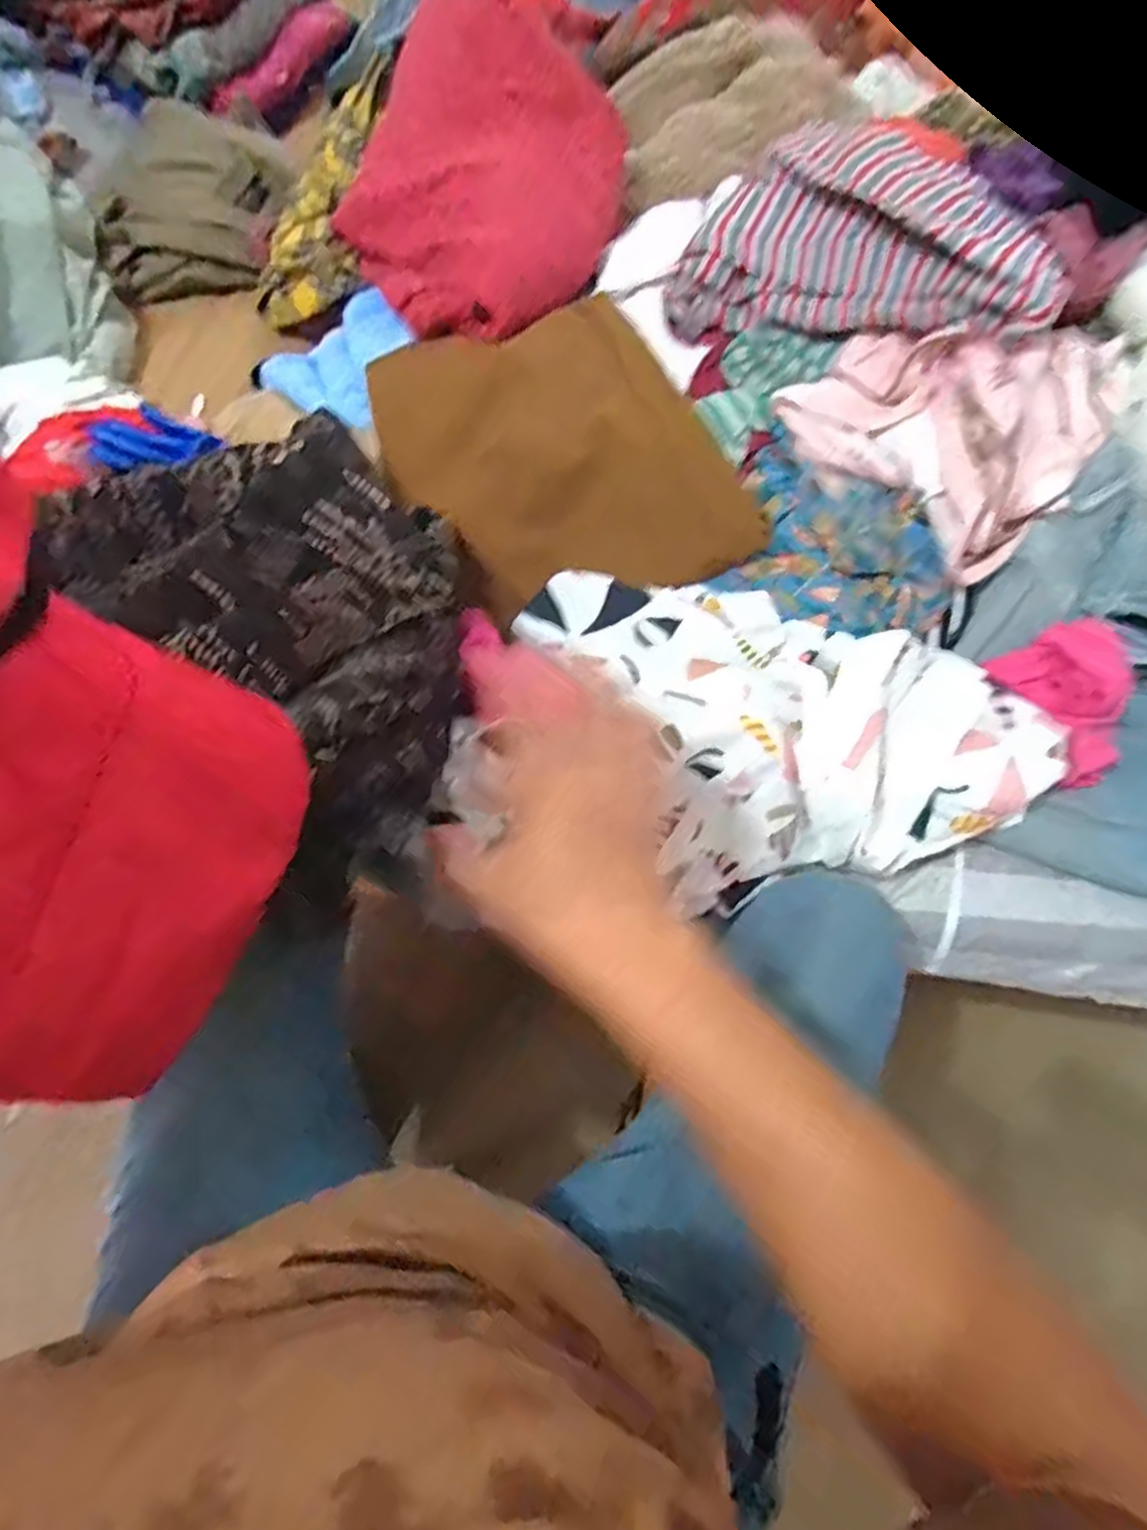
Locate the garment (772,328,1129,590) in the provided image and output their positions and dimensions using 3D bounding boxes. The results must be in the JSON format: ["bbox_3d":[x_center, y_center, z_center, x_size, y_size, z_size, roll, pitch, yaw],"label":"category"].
[{"bbox_3d":[0.294,-0.279,0.601,0.212,0.078,0.205,38,72,17],"label":"garment"}]

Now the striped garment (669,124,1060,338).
[{"bbox_3d":[0.253,-0.432,0.645,0.296,0.076,0.193,22,68,12],"label":"striped garment"}]

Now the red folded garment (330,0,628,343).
[{"bbox_3d":[-0.088,-0.546,0.714,0.212,0.143,0.290,26,69,13],"label":"red folded garment"}]

